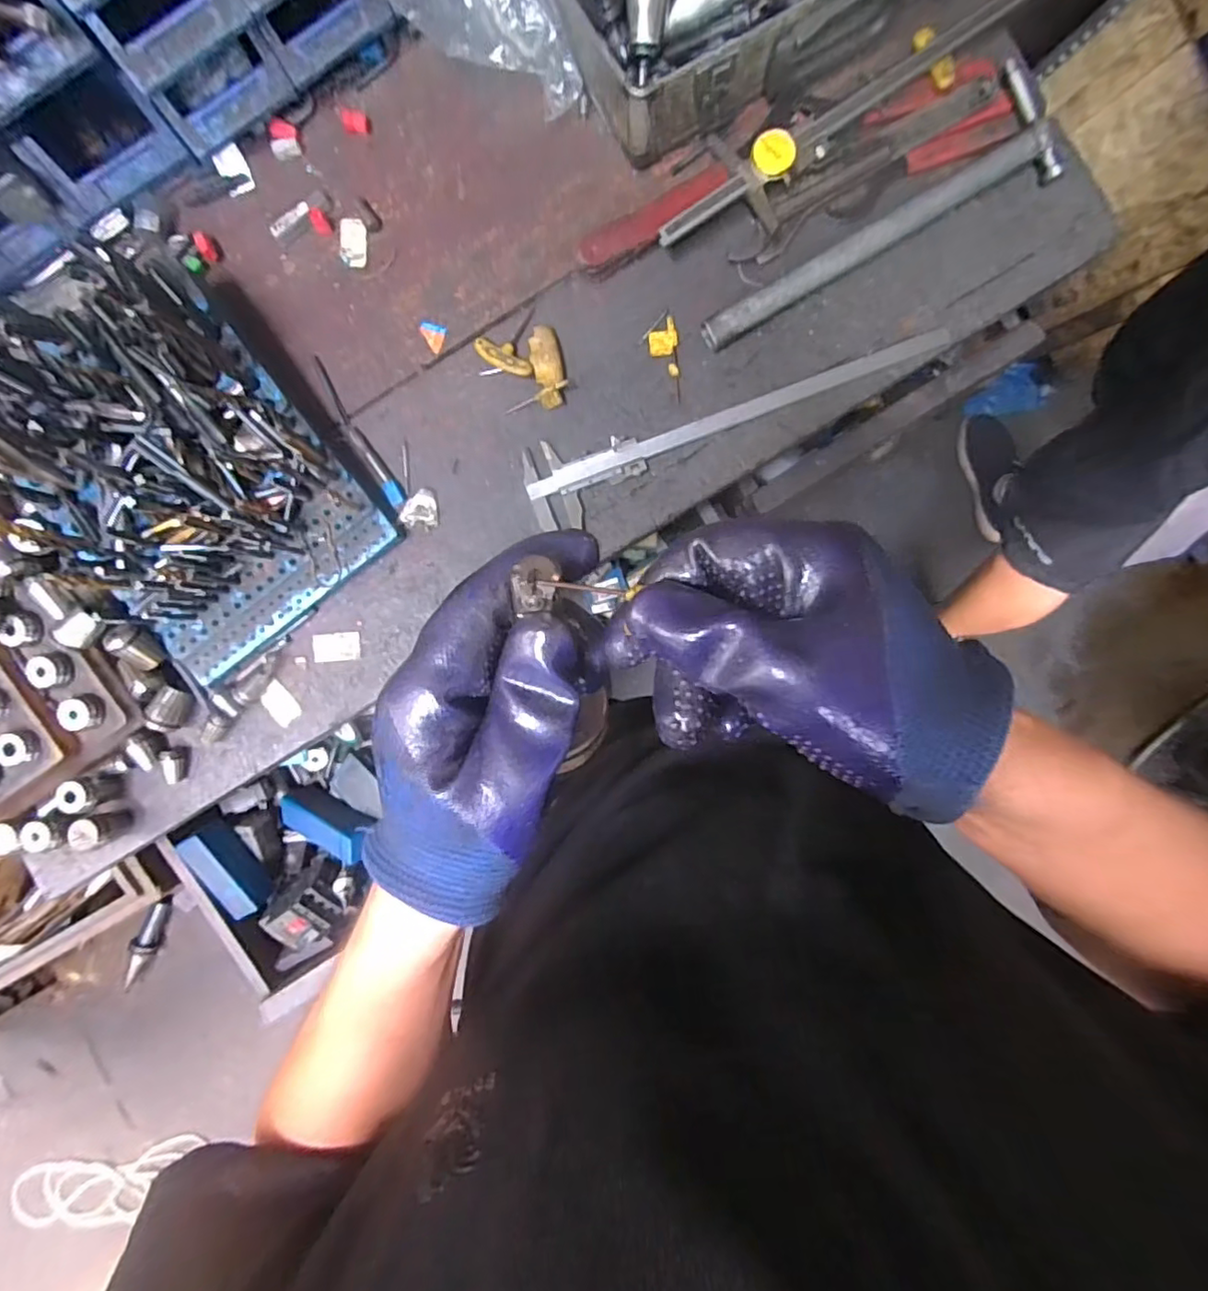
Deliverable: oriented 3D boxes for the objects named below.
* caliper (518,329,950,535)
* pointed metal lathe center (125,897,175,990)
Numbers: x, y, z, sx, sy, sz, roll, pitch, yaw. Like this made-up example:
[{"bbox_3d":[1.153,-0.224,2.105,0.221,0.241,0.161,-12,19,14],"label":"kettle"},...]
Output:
[{"bbox_3d":[0.116,-0.209,0.542,0.395,0.016,0.075,-21,91,2],"label":"caliper"},{"bbox_3d":[-1.078,0.707,1.398,0.056,0.048,0.218,22,92,1],"label":"pointed metal lathe center"}]

